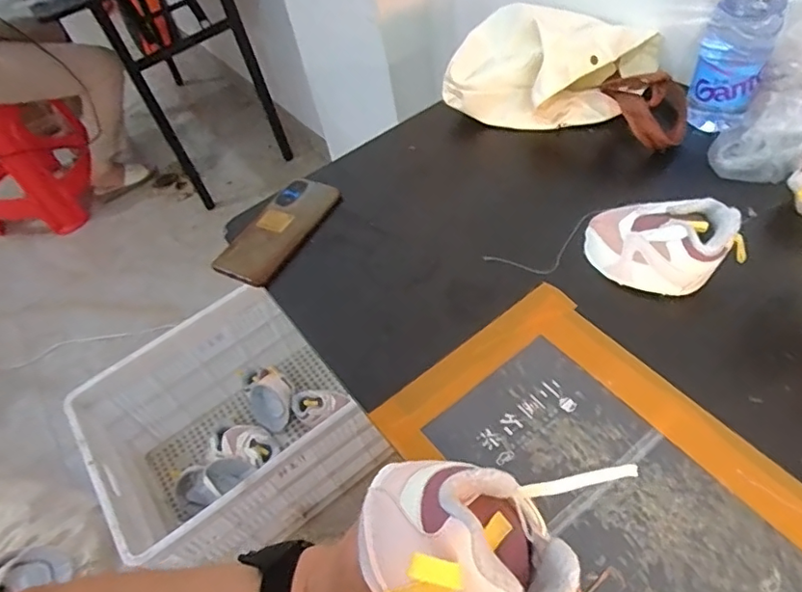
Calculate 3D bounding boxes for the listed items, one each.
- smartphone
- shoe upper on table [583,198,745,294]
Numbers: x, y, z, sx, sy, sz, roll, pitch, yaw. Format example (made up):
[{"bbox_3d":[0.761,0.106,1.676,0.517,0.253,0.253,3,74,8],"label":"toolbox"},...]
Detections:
[{"bbox_3d":[-0.144,-0.079,0.636,0.087,0.013,0.160,24,60,26],"label":"smartphone"},{"bbox_3d":[0.244,-0.049,0.512,0.136,0.061,0.080,22,58,27],"label":"shoe upper on table"}]

